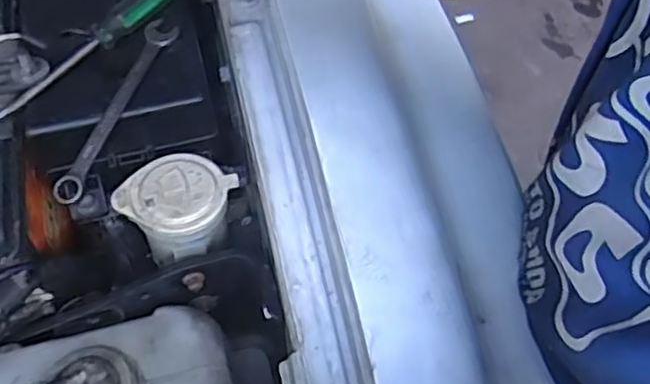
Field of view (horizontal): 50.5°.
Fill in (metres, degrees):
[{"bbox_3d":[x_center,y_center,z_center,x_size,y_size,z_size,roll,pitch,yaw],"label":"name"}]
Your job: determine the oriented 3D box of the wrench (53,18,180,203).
[{"bbox_3d":[-0.139,-0.059,0.463,0.024,0.008,0.152,15,59,12],"label":"wrench"}]

